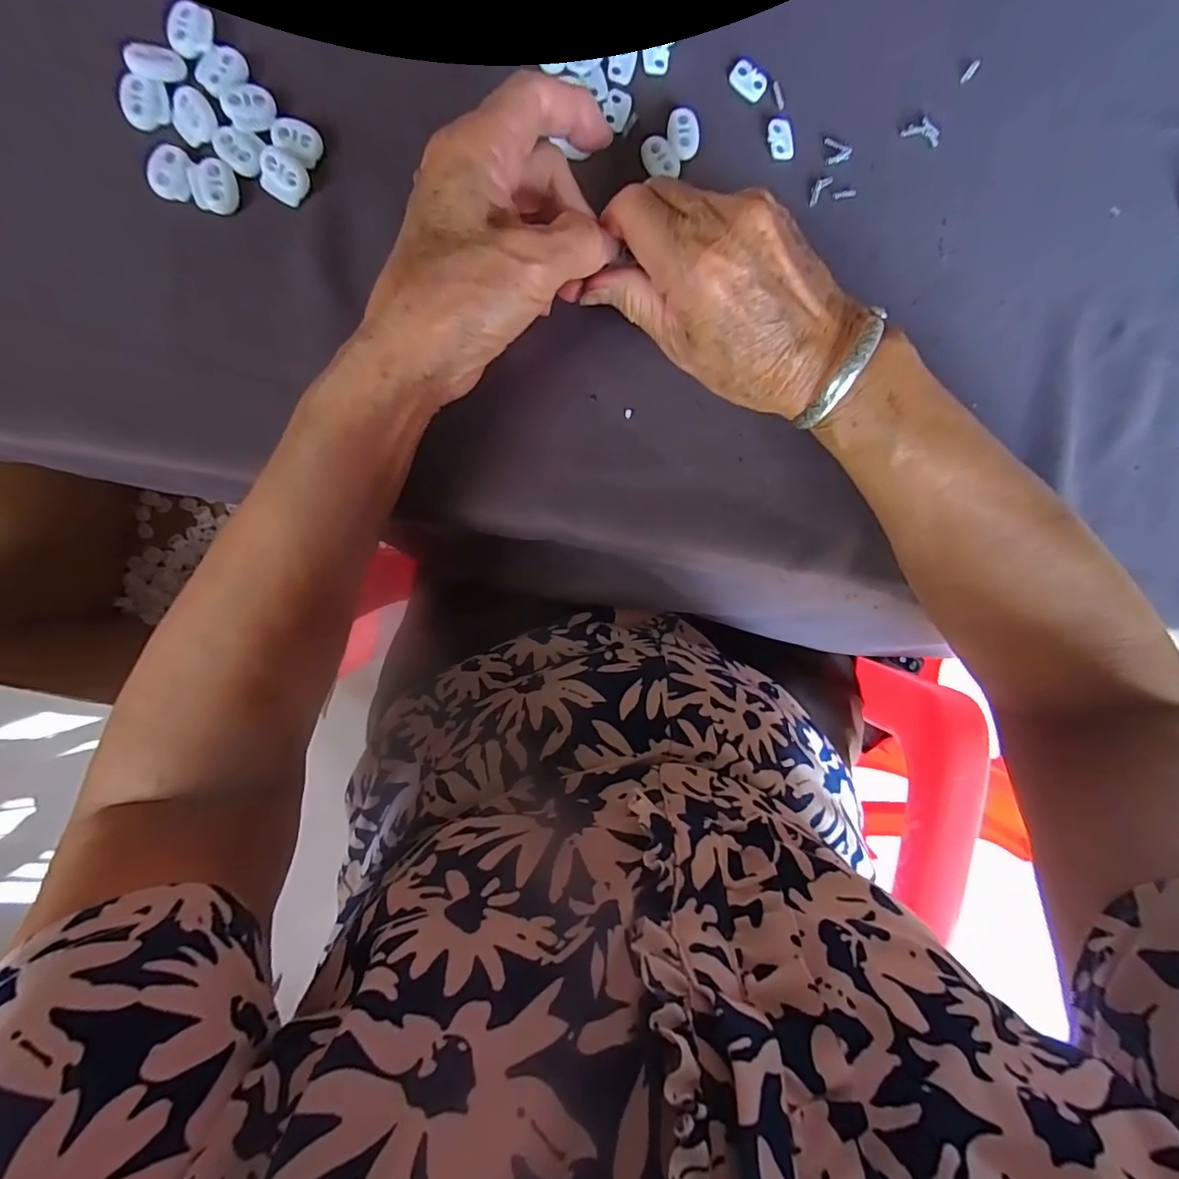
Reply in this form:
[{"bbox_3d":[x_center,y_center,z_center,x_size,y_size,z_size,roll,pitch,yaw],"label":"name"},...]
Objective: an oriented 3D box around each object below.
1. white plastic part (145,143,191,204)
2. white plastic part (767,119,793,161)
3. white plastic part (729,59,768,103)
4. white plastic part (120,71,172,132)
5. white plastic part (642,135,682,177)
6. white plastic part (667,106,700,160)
[{"bbox_3d":[-0.192,-0.191,0.240,0.016,0.004,0.023,7,91,-6],"label":"white plastic part"},{"bbox_3d":[0.098,-0.230,0.270,0.012,0.004,0.019,-12,93,-5],"label":"white plastic part"},{"bbox_3d":[0.081,-0.259,0.267,0.019,0.004,0.014,32,89,-6],"label":"white plastic part"},{"bbox_3d":[-0.202,-0.222,0.240,0.018,0.006,0.021,-10,93,-5],"label":"white plastic part"},{"bbox_3d":[0.036,-0.215,0.264,0.015,0.004,0.021,-40,95,-3],"label":"white plastic part"},{"bbox_3d":[0.047,-0.228,0.265,0.015,0.005,0.023,-6,93,-6],"label":"white plastic part"}]

